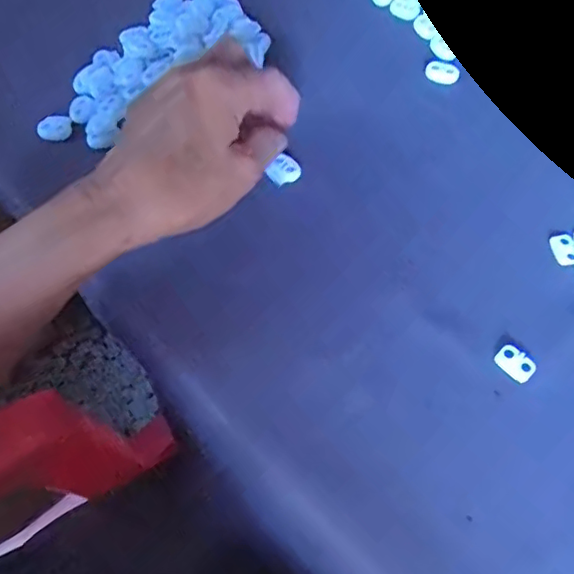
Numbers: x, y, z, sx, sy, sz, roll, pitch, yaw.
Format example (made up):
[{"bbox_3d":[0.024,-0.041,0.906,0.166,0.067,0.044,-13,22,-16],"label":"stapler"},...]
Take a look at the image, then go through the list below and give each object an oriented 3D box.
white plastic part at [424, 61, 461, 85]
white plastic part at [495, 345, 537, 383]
[{"bbox_3d":[0.106,-0.145,0.386,0.023,0.007,0.014,6,62,7],"label":"white plastic part"},{"bbox_3d":[0.116,0.039,0.287,0.013,0.004,0.020,-41,67,-17],"label":"white plastic part"}]

